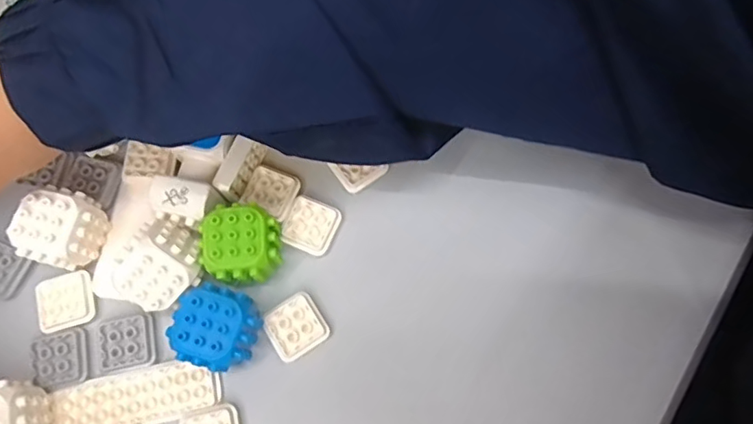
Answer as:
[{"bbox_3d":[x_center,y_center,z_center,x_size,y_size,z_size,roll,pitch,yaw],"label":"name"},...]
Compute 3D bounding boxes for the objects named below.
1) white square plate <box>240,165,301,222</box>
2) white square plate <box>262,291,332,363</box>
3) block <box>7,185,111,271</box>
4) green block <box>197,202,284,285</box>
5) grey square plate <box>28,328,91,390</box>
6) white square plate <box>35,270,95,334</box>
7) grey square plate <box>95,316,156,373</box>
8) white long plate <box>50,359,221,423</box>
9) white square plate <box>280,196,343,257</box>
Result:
[{"bbox_3d":[-0.057,-0.011,0.284,0.027,0.004,0.026,21,74,7],"label":"white square plate"},{"bbox_3d":[-0.041,0.058,0.266,0.028,0.008,0.027,-35,76,-10],"label":"white square plate"},{"bbox_3d":[-0.159,0.009,0.265,0.031,0.028,0.036,15,73,5],"label":"block"},{"bbox_3d":[-0.066,0.016,0.262,0.037,0.028,0.036,3,73,1],"label":"green block"},{"bbox_3d":[-0.157,0.073,0.258,0.026,0.004,0.025,-15,73,-4],"label":"grey square plate"},{"bbox_3d":[-0.160,0.046,0.269,0.026,0.004,0.028,-15,73,-4],"label":"white square plate"},{"bbox_3d":[-0.125,0.066,0.262,0.028,0.004,0.025,-13,73,-4],"label":"grey square plate"},{"bbox_3d":[-0.117,0.091,0.257,0.078,0.004,0.026,-12,73,-3],"label":"white long plate"},{"bbox_3d":[-0.035,0.007,0.281,0.028,0.008,0.028,23,74,7],"label":"white square plate"}]

